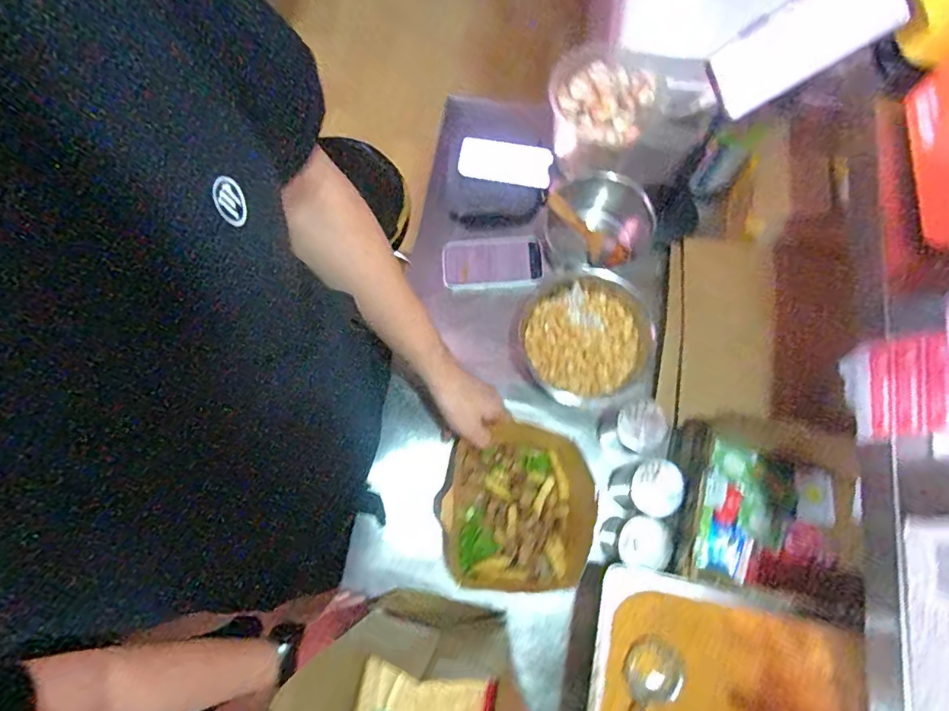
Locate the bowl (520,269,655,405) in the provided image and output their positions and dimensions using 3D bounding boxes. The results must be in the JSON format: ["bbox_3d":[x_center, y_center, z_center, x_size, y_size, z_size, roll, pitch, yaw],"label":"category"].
[{"bbox_3d":[0.155,-0.020,0.743,0.167,0.098,0.160,0,74,1],"label":"bowl"}]

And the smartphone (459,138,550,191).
[{"bbox_3d":[0.049,-0.309,0.845,0.144,0.015,0.072,9,74,3],"label":"smartphone"}]

